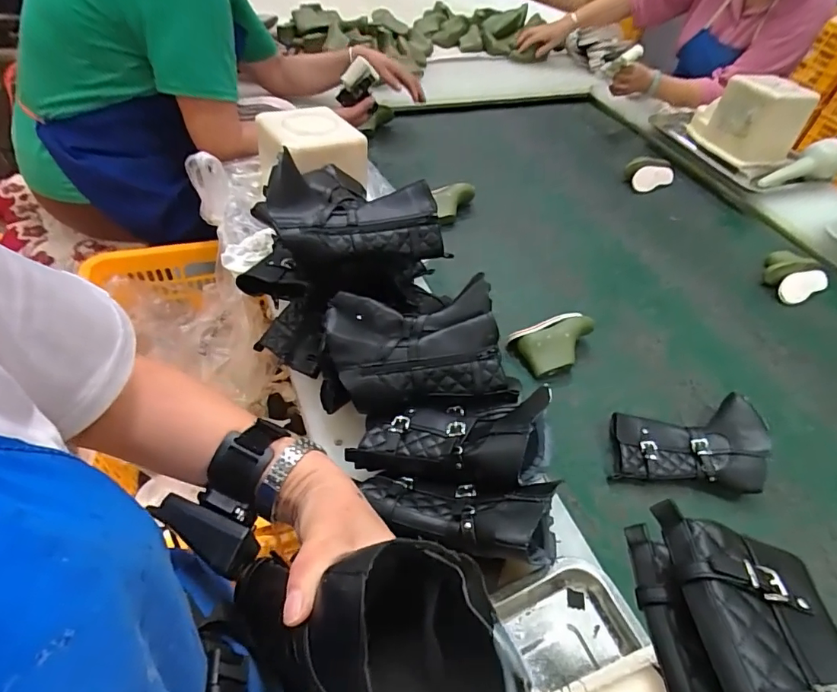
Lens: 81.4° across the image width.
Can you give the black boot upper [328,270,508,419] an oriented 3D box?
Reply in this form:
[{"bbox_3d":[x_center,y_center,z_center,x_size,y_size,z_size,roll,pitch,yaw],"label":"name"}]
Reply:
[{"bbox_3d":[-0.003,-0.002,0.563,0.200,0.070,0.132,-2,49,-9],"label":"black boot upper"}]

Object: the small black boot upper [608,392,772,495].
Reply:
[{"bbox_3d":[0.358,0.125,0.657,0.201,0.050,0.144,8,48,1],"label":"small black boot upper"}]

